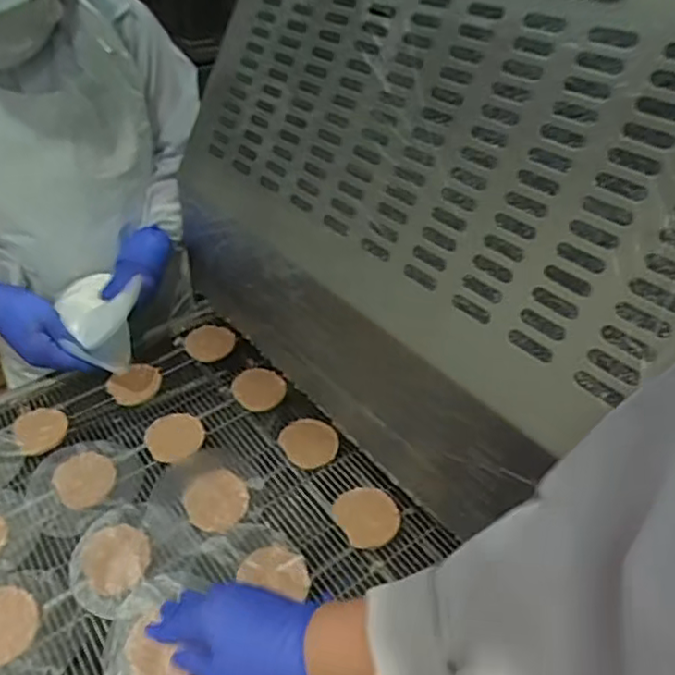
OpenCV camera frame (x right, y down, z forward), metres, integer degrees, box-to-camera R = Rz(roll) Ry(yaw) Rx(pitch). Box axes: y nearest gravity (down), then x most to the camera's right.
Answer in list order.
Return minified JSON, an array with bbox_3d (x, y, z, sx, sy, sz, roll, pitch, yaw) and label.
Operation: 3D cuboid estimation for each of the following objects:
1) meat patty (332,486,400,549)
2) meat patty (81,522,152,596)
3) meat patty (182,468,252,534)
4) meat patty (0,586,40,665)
[{"bbox_3d":[0.033,0.184,0.666,0.060,0.014,0.074,-18,42,-26],"label":"meat patty"},{"bbox_3d":[-0.221,0.220,0.640,0.063,0.008,0.076,-22,44,-29],"label":"meat patty"},{"bbox_3d":[-0.130,0.174,0.687,0.068,0.012,0.064,2,37,-1],"label":"meat patty"},{"bbox_3d":[-0.313,0.267,0.593,0.063,0.008,0.072,-28,47,-34],"label":"meat patty"}]

